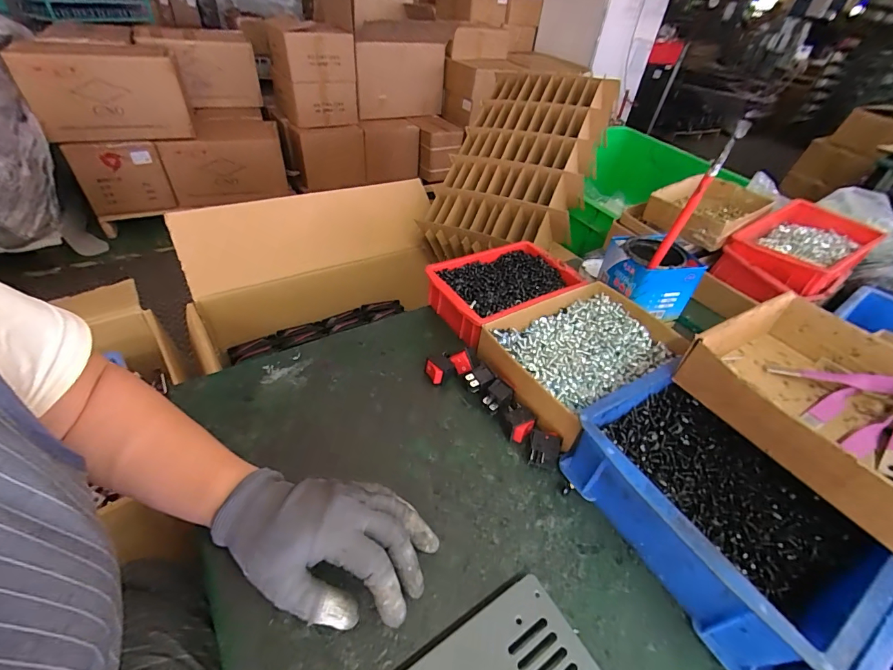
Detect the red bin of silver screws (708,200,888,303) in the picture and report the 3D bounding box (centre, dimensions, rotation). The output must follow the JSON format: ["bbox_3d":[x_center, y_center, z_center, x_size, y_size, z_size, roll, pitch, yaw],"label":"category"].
[{"bbox_3d":[0.549,-0.128,0.614,0.208,0.085,0.135,-20,48,-28],"label":"red bin of silver screws"}]

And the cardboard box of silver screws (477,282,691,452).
[{"bbox_3d":[0.163,0.022,0.476,0.223,0.058,0.151,-22,49,-29],"label":"cardboard box of silver screws"}]

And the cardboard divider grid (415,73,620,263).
[{"bbox_3d":[0.168,-0.394,0.880,0.313,0.094,0.509,13,68,27],"label":"cardboard divider grid"}]

